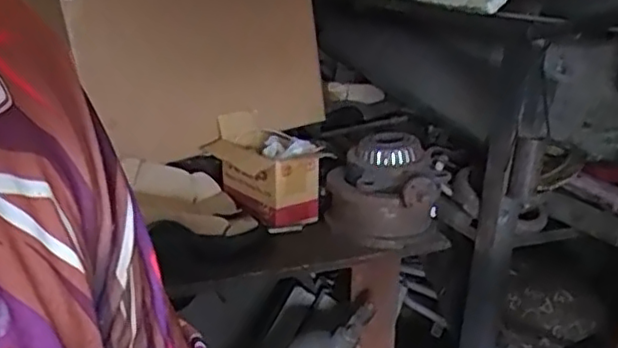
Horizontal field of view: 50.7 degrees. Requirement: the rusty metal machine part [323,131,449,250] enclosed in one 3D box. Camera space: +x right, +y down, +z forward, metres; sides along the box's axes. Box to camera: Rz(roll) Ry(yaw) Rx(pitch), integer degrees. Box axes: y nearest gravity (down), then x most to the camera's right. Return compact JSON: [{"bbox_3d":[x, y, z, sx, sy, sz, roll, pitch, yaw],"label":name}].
[{"bbox_3d":[0.144,0.030,1.269,0.218,0.173,0.178,5,20,7],"label":"rusty metal machine part"}]

